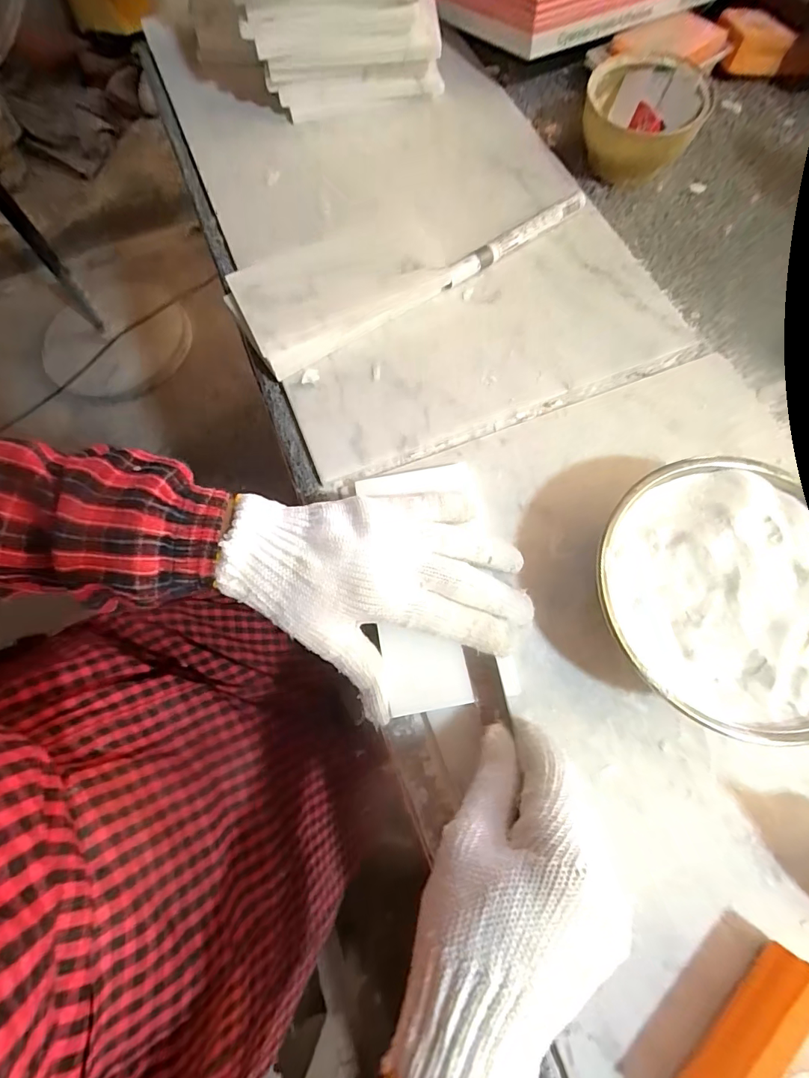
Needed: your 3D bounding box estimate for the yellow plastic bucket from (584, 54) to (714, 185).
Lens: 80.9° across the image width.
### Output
[{"bbox_3d":[0.202,-0.360,0.412,0.095,0.055,0.095,19,71,5],"label":"yellow plastic bucket"}]

